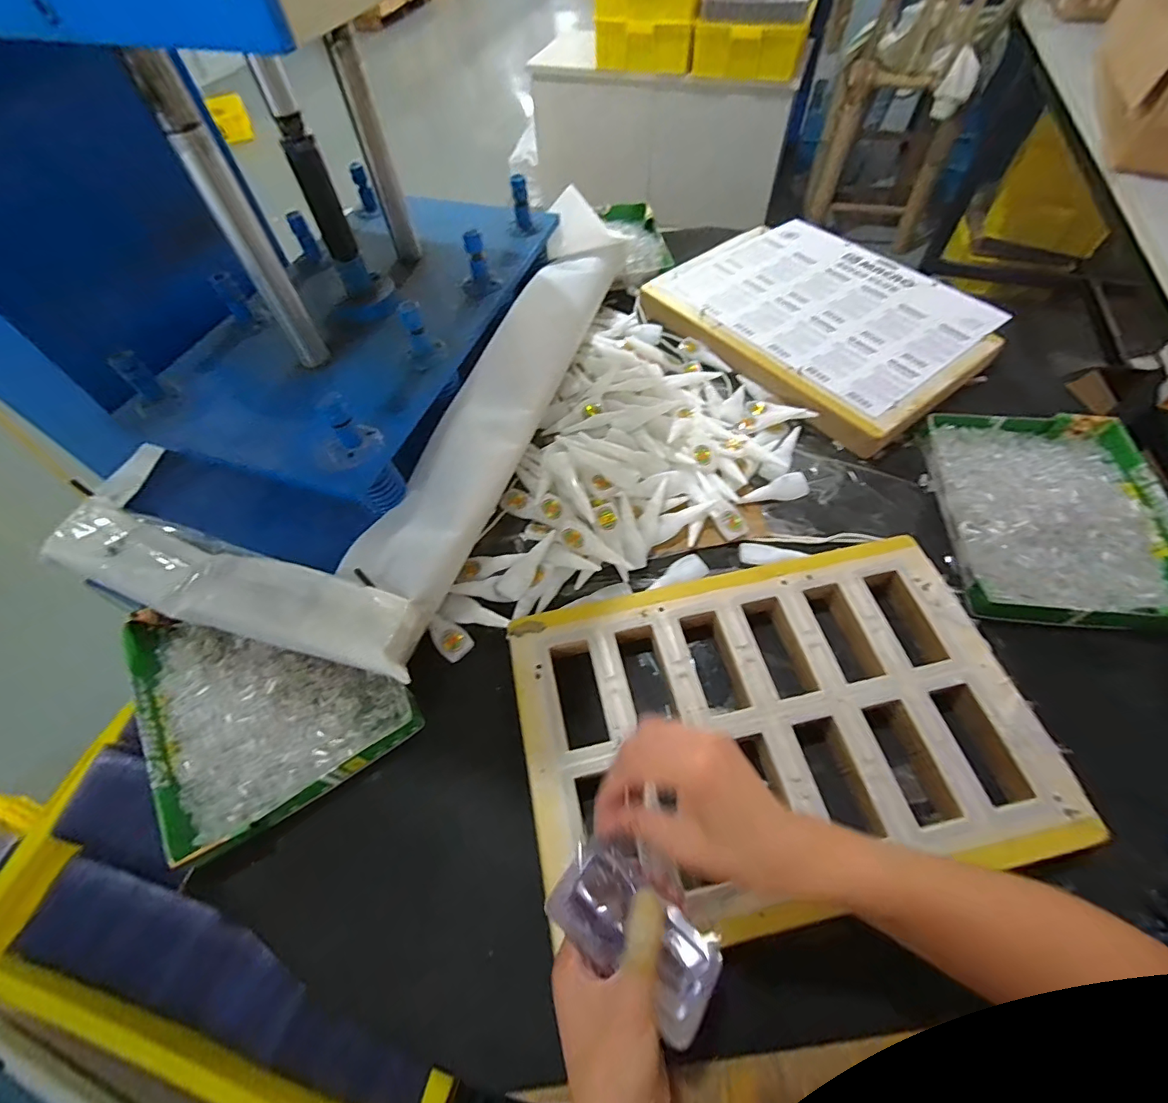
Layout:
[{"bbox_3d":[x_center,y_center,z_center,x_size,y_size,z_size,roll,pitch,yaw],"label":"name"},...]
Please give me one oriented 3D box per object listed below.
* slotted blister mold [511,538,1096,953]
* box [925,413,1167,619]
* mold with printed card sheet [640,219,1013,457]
[{"bbox_3d":[0.158,0.143,0.444,0.412,0.039,0.280,-11,58,-5],"label":"slotted blister mold"},{"bbox_3d":[0.505,-0.052,0.546,0.210,0.032,0.268,5,58,6],"label":"box"},{"bbox_3d":[0.342,-0.340,0.723,0.346,0.034,0.408,-34,63,-18],"label":"mold with printed card sheet"}]

